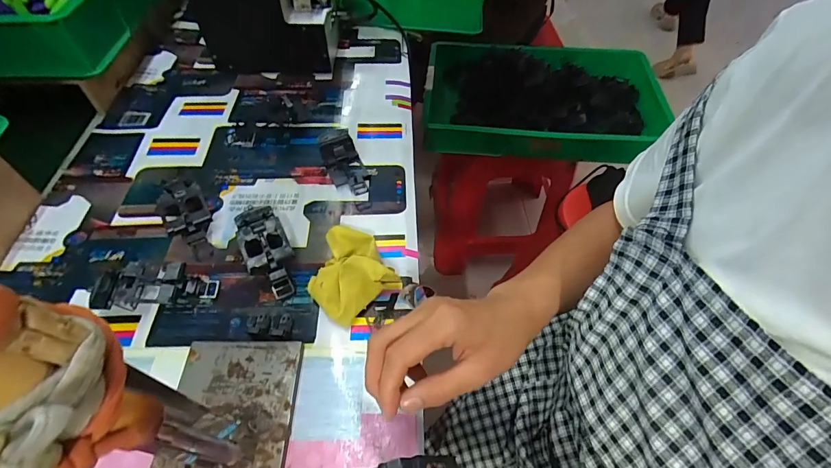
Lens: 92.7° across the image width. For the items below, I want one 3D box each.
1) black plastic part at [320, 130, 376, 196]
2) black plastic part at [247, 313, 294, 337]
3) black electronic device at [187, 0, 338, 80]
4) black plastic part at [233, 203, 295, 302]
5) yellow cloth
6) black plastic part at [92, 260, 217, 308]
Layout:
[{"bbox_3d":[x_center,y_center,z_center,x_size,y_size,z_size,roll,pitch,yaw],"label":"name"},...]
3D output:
[{"bbox_3d":[-0.091,-0.099,0.512,0.053,0.024,0.135,-22,57,-19],"label":"black plastic part"},{"bbox_3d":[-0.139,0.087,0.377,0.043,0.009,0.025,0,53,-4],"label":"black plastic part"},{"bbox_3d":[-0.217,-0.331,0.600,0.178,0.152,0.121,6,53,1],"label":"black electronic device"},{"bbox_3d":[-0.156,0.016,0.415,0.046,0.031,0.107,-22,57,-19],"label":"black plastic part"},{"bbox_3d":[-0.071,0.032,0.400,0.080,0.044,0.097,-34,62,-25],"label":"yellow cloth"},{"bbox_3d":[-0.251,0.052,0.383,0.106,0.033,0.044,-3,53,-6],"label":"black plastic part"}]

